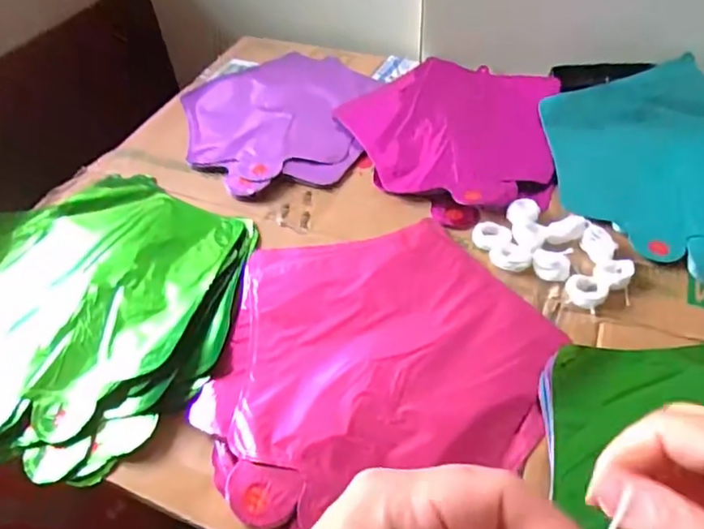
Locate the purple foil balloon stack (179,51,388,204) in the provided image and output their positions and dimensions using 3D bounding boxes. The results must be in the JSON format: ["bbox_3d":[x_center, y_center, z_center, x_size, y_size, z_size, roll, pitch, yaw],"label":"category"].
[{"bbox_3d":[-0.079,-0.172,0.636,0.212,0.020,0.275,-14,49,-7],"label":"purple foil balloon stack"}]

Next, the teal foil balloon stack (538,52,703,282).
[{"bbox_3d":[0.303,-0.100,0.513,0.217,0.023,0.261,0,49,5],"label":"teal foil balloon stack"}]

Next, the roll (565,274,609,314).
[{"bbox_3d":[0.180,0.020,0.429,0.030,0.009,0.032,-2,48,3],"label":"roll"}]

